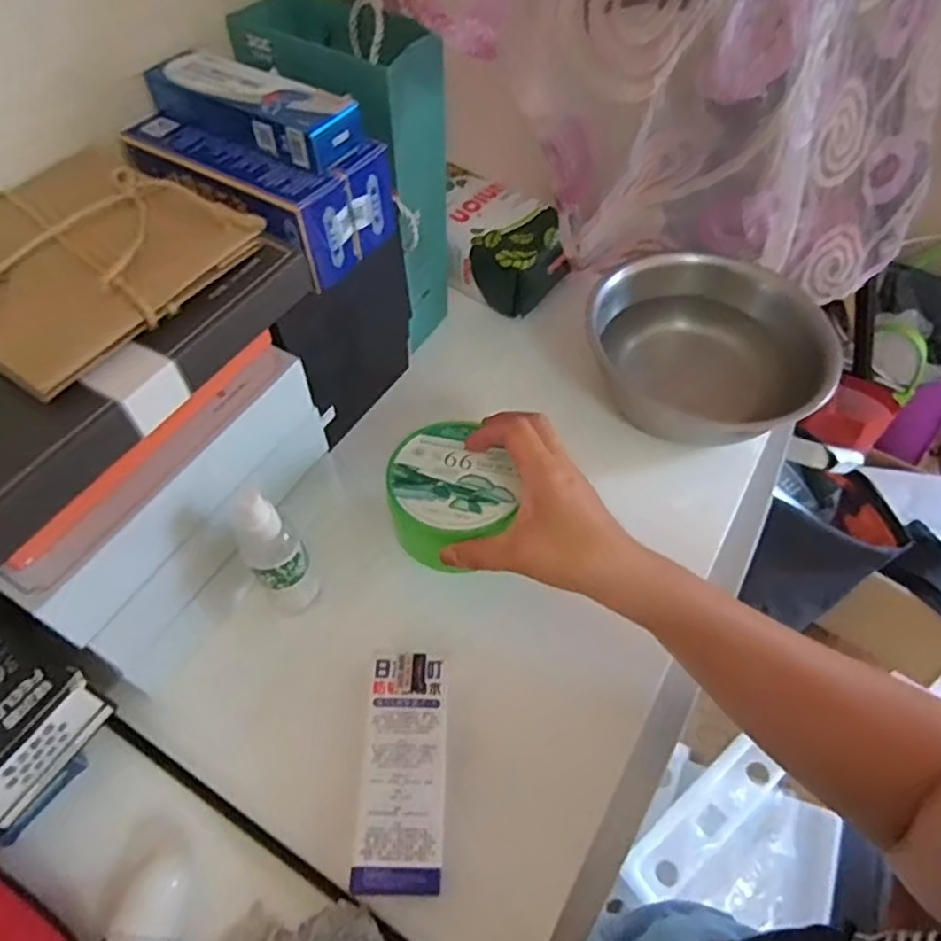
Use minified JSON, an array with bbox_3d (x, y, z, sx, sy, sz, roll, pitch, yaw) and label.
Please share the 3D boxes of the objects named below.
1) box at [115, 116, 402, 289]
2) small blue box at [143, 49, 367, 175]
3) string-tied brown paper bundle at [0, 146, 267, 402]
[{"bbox_3d":[-0.135,-0.189,0.426,0.152,0.058,0.099,34,62,20],"label":"box"},{"bbox_3d":[-0.136,-0.225,0.401,0.143,0.029,0.044,27,60,16],"label":"small blue box"},{"bbox_3d":[-0.212,-0.115,0.343,0.138,0.018,0.141,30,61,17],"label":"string-tied brown paper bundle"}]

